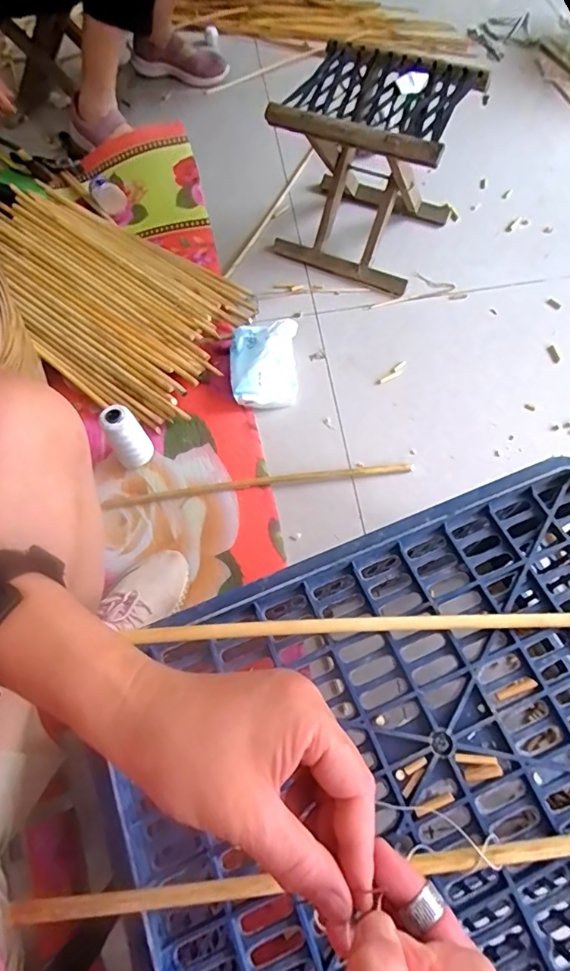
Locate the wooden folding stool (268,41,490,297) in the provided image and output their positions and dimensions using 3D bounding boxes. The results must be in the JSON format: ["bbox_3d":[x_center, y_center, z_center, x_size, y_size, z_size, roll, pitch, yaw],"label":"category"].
[{"bbox_3d":[0.151,-0.553,0.859,0.261,0.262,0.242,25,69,14],"label":"wooden folding stool"}]

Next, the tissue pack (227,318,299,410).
[{"bbox_3d":[-0.035,-0.198,0.811,0.111,0.064,0.136,-4,65,2],"label":"tissue pack"}]

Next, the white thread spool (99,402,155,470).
[{"bbox_3d":[-0.235,-0.068,0.732,0.054,0.116,0.048,-37,69,-13],"label":"white thread spool"}]

